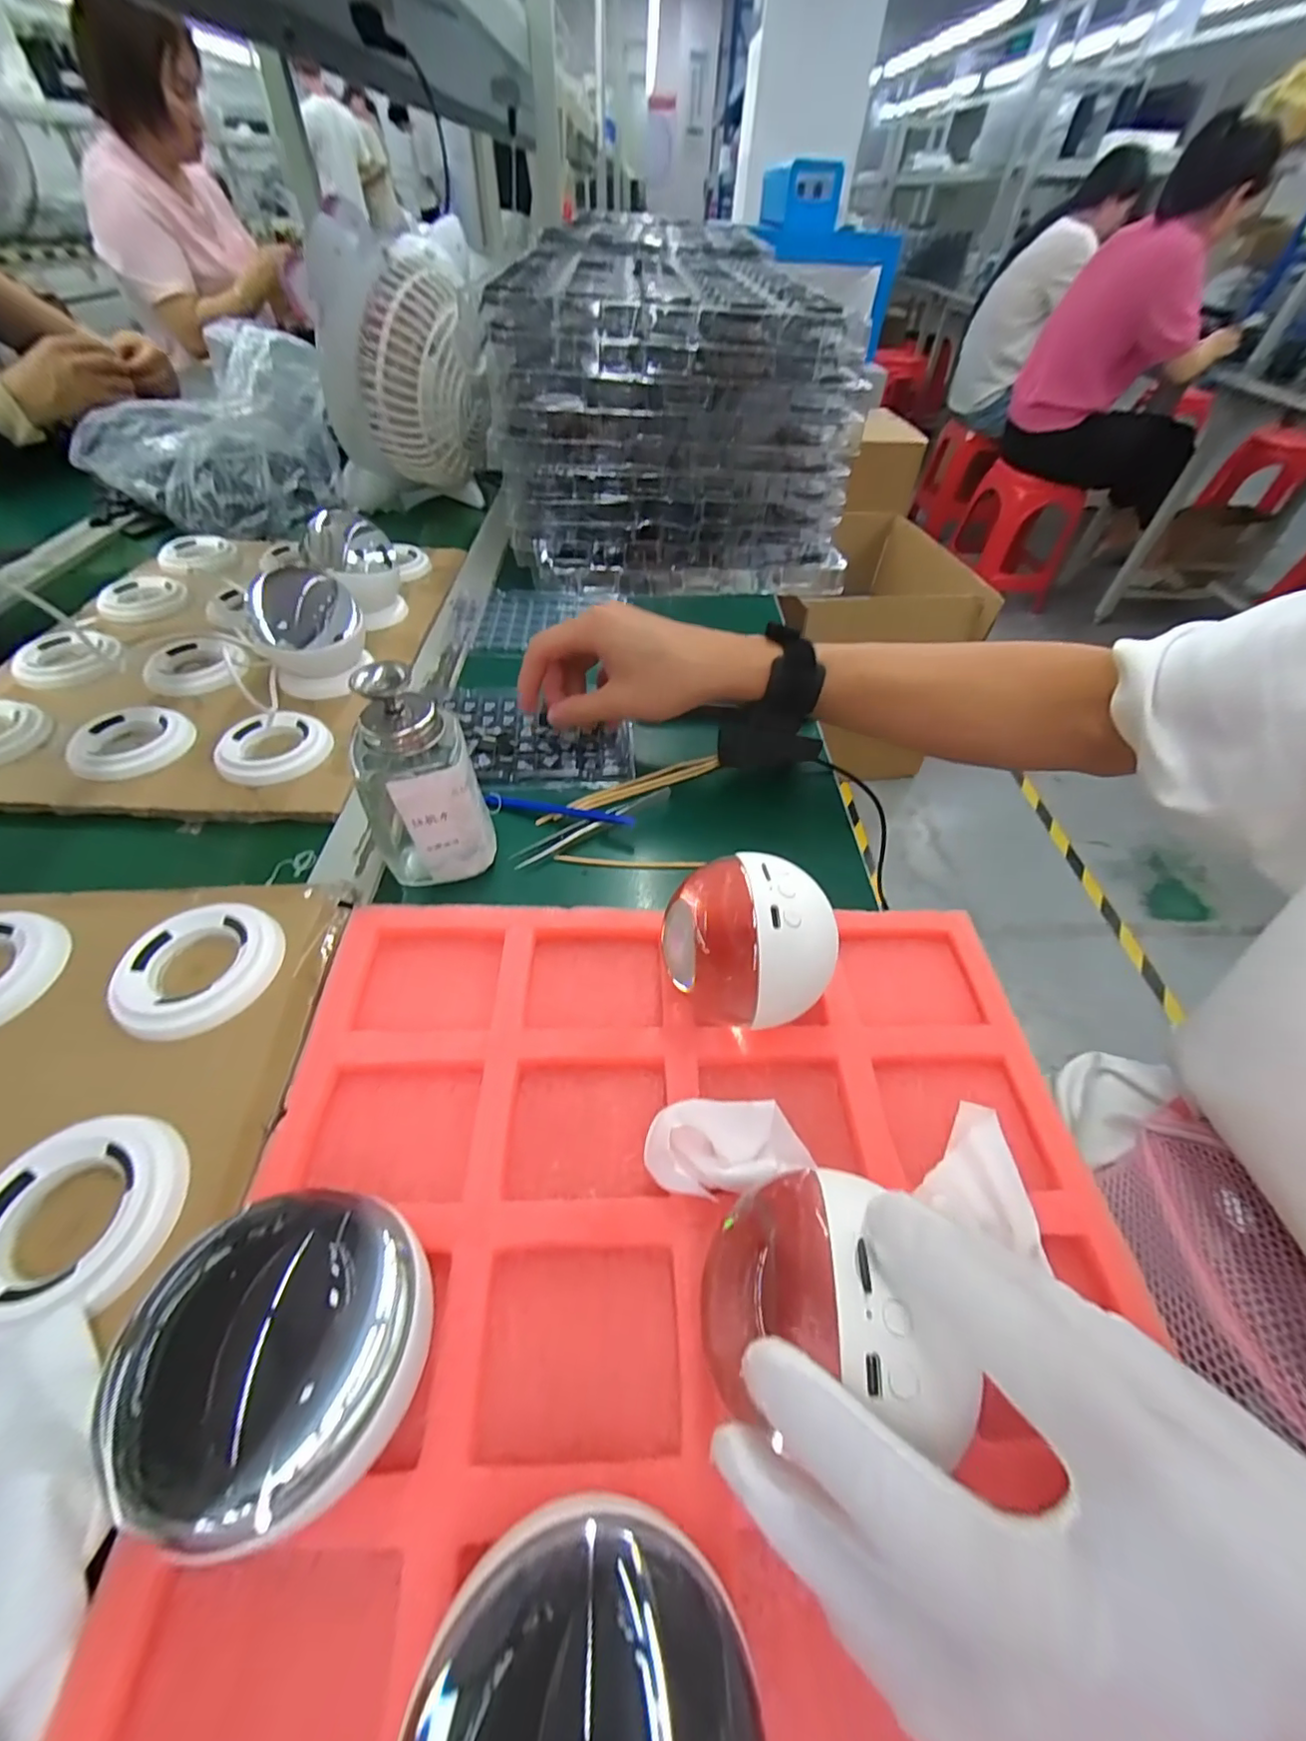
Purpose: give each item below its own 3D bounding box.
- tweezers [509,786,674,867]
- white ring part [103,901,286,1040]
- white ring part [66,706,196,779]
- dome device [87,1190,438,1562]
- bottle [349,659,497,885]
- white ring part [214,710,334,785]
[{"bbox_3d":[-0.038,-0.031,0.372,0.116,0.011,0.019,-33,59,-27],"label":"tweezers"},{"bbox_3d":[-0.219,0.047,0.277,0.066,0.013,0.071,1,50,-2],"label":"white ring part"},{"bbox_3d":[-0.363,-0.091,0.395,0.071,0.011,0.071,1,50,-2],"label":"white ring part"},{"bbox_3d":[-0.098,0.136,0.164,0.066,0.061,0.074,0,50,-3],"label":"dome device"},{"bbox_3d":[-0.129,-0.056,0.308,0.063,0.112,0.064,-15,52,-15],"label":"bottle"},{"bbox_3d":[-0.265,-0.087,0.399,0.071,0.014,0.071,1,50,-2],"label":"white ring part"}]

